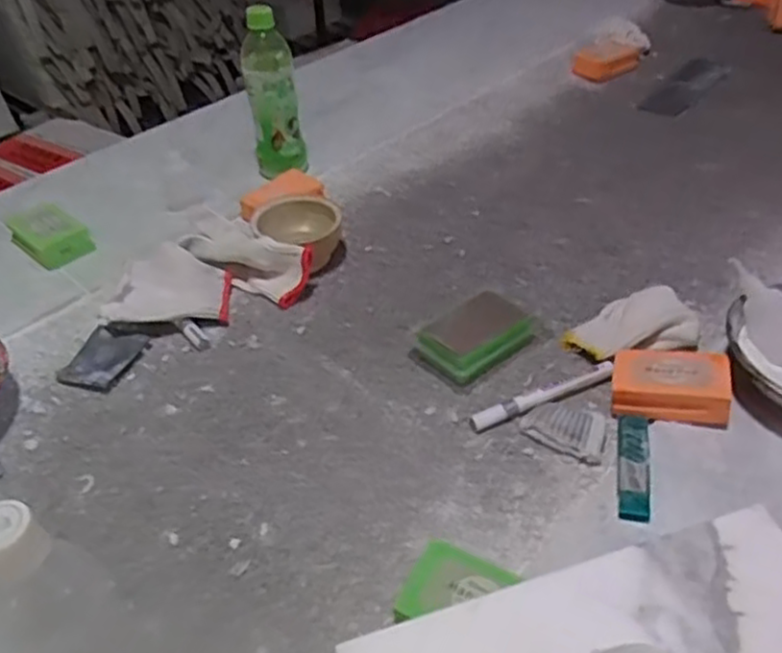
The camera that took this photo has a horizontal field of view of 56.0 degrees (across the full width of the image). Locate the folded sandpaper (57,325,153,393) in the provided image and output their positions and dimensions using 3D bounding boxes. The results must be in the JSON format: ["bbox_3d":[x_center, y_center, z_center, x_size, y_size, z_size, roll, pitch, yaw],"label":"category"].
[{"bbox_3d":[-0.279,0.031,0.712,0.061,0.009,0.077,13,44,17],"label":"folded sandpaper"}]

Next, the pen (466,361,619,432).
[{"bbox_3d":[0.135,0.060,0.647,0.143,0.019,0.019,-18,44,-16],"label":"pen"}]

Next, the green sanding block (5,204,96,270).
[{"bbox_3d":[-0.396,-0.106,0.856,0.099,0.030,0.061,29,51,30],"label":"green sanding block"}]

